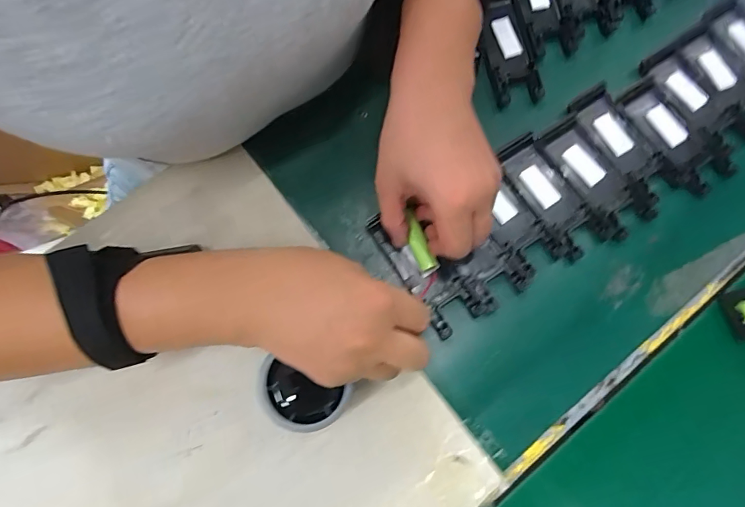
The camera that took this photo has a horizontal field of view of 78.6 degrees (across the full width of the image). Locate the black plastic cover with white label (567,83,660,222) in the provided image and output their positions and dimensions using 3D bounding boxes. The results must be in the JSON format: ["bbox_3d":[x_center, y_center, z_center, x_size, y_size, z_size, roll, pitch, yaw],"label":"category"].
[{"bbox_3d":[0.202,-0.083,0.365,0.039,0.011,0.113,-25,80,-7],"label":"black plastic cover with white label"}]

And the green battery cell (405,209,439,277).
[{"bbox_3d":[0.035,-0.008,0.342,0.013,0.010,0.049,-18,82,-5],"label":"green battery cell"}]

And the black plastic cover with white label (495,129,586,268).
[{"bbox_3d":[0.136,-0.044,0.357,0.041,0.010,0.103,-28,80,-7],"label":"black plastic cover with white label"}]

